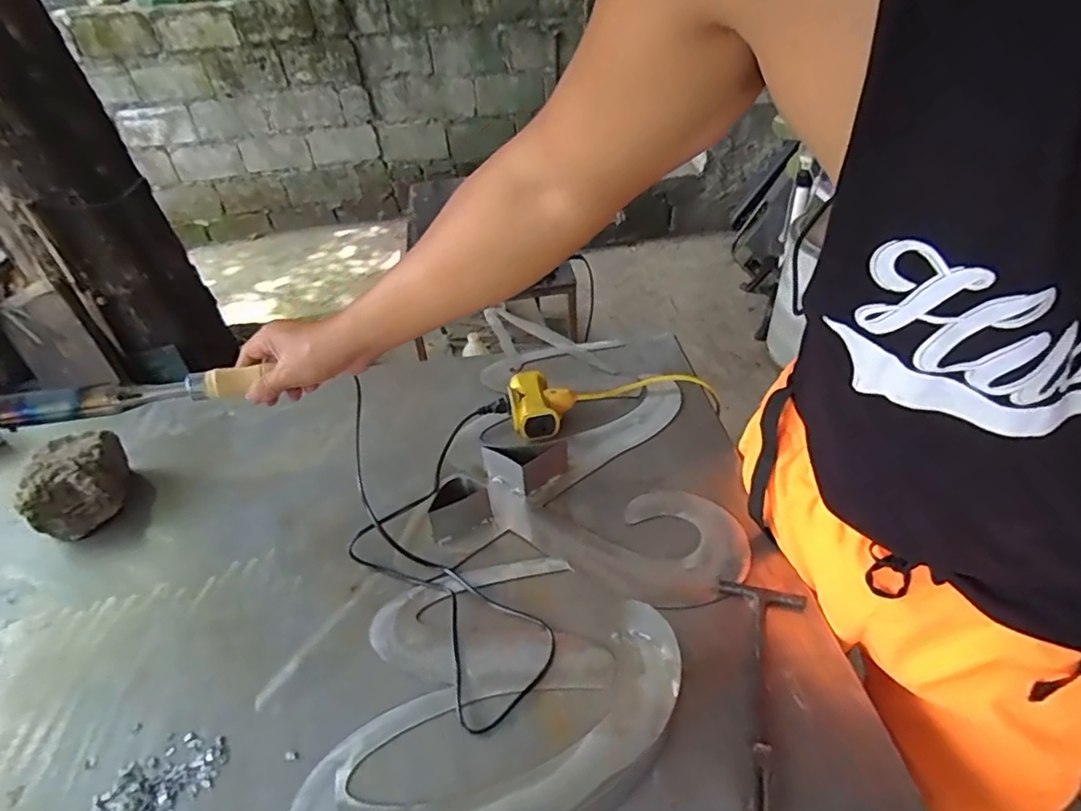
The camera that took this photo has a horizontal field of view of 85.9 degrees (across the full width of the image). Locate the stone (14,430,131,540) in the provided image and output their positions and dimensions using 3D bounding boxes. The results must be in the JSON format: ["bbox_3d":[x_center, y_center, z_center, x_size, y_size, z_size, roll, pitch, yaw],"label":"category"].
[{"bbox_3d":[-0.520,0.086,0.661,0.090,0.071,0.108,-12,41,-10],"label":"stone"}]

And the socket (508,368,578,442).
[{"bbox_3d":[0.004,0.002,0.743,0.086,0.052,0.090,-10,41,-7],"label":"socket"}]

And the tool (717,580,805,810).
[{"bbox_3d":[0.185,0.241,0.468,0.072,0.010,0.223,6,41,11],"label":"tool"}]

